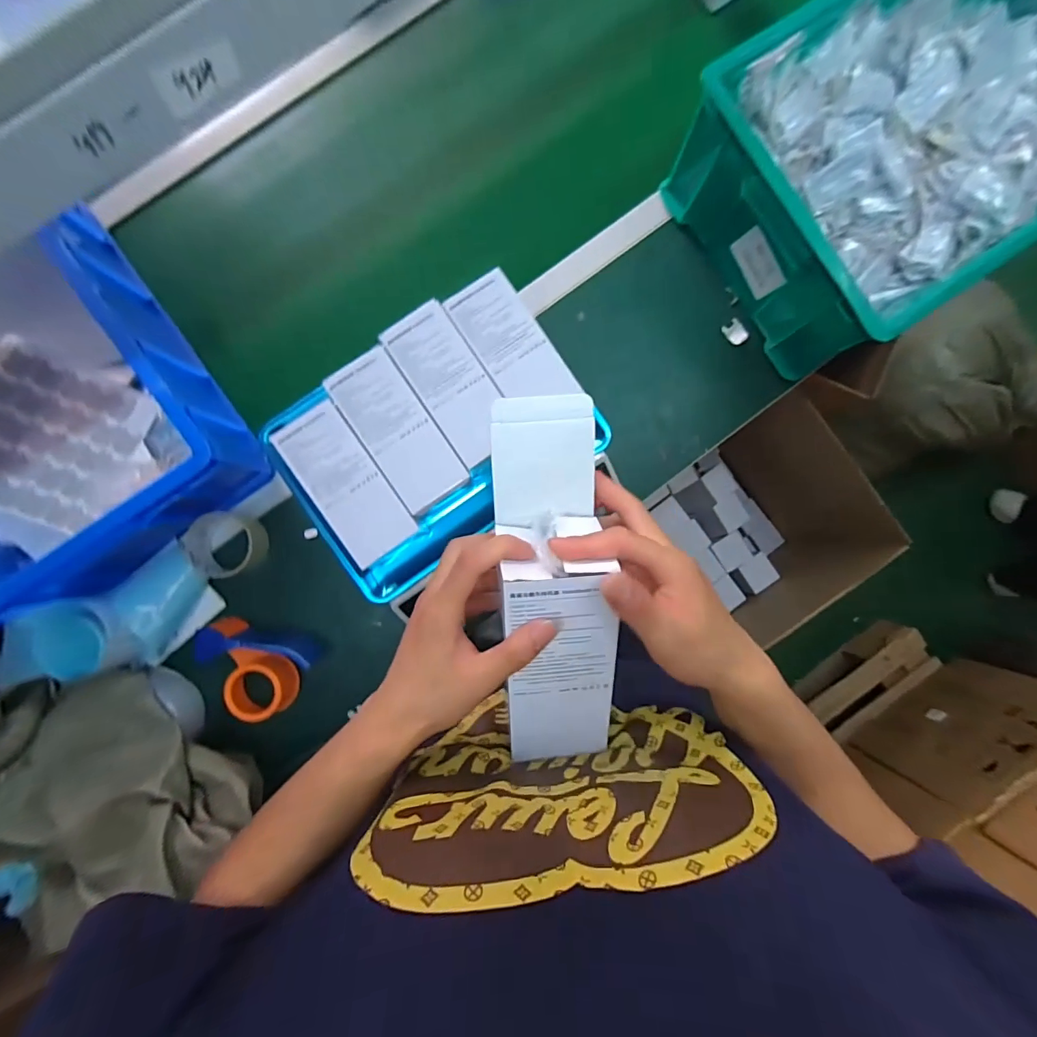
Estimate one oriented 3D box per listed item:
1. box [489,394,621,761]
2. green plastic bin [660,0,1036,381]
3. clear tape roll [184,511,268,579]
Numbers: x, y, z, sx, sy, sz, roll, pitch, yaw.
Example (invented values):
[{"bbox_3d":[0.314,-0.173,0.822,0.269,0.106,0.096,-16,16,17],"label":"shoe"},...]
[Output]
[{"bbox_3d":[0.024,0.047,0.300,0.069,0.063,0.248,-5,92,-2],"label":"box"},{"bbox_3d":[0.488,-0.466,0.589,0.494,0.177,0.346,-34,89,-3],"label":"green plastic bin"},{"bbox_3d":[-0.376,0.031,0.606,0.078,0.056,0.084,0,87,-1],"label":"clear tape roll"}]

